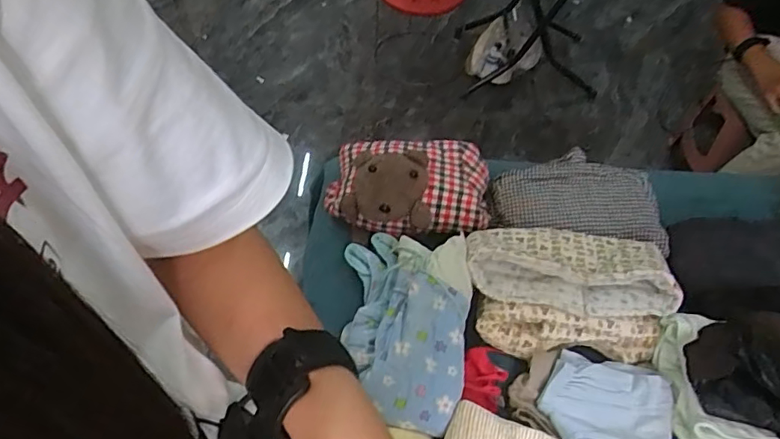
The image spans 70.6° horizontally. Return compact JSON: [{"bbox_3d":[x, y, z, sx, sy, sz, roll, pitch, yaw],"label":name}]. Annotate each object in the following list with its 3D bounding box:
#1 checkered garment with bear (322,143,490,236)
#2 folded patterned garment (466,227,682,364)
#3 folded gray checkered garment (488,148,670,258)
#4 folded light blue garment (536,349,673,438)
[{"bbox_3d":[0.031,-0.066,0.966,0.277,0.081,0.169,4,51,1],"label":"checkered garment with bear"},{"bbox_3d":[0.273,0.100,0.856,0.299,0.101,0.194,6,51,3],"label":"folded patterned garment"},{"bbox_3d":[0.330,-0.041,0.983,0.290,0.039,0.170,6,51,3],"label":"folded gray checkered garment"},{"bbox_3d":[0.303,0.270,0.773,0.172,0.031,0.150,15,52,10],"label":"folded light blue garment"}]

